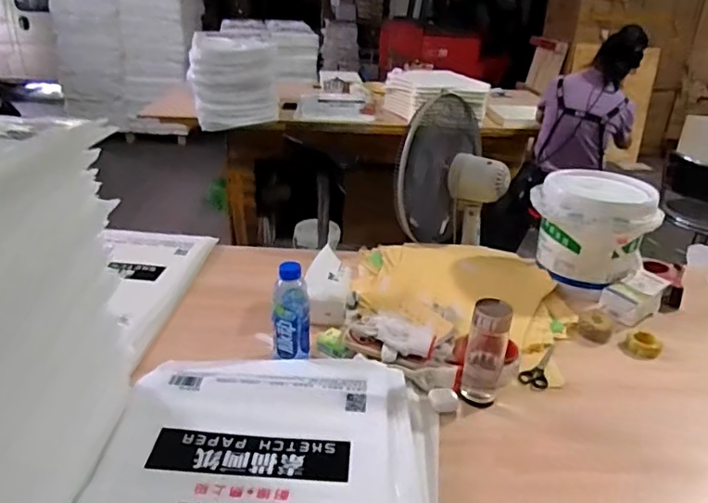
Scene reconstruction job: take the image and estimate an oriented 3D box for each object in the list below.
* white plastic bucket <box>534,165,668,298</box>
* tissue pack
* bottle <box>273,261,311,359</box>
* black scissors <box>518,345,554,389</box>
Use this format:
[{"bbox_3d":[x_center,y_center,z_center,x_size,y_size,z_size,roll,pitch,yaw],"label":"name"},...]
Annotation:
[{"bbox_3d":[0.563,-0.048,1.304,0.263,0.239,0.215,16,30,25],"label":"white plastic bucket"},{"bbox_3d":[-0.052,0.074,1.157,0.081,0.102,0.156,4,27,4],"label":"tissue pack"},{"bbox_3d":[-0.113,0.104,0.988,0.066,0.185,0.056,-1,27,-6],"label":"bottle"},{"bbox_3d":[0.361,0.217,1.071,0.054,0.016,0.156,13,29,20],"label":"black scissors"}]

